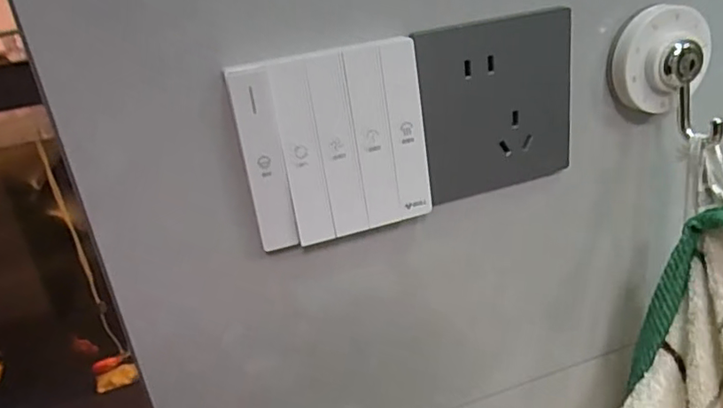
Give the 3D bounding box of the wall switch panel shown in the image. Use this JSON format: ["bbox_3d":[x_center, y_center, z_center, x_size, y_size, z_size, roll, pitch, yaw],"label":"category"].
[{"bbox_3d":[-0.011,-0.026,0.266,0.085,0.083,0.009,-13,24,-12],"label":"wall switch panel"}]

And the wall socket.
[{"bbox_3d":[0.069,-0.049,0.292,0.086,0.085,0.007,-17,25,-20],"label":"wall socket"}]

